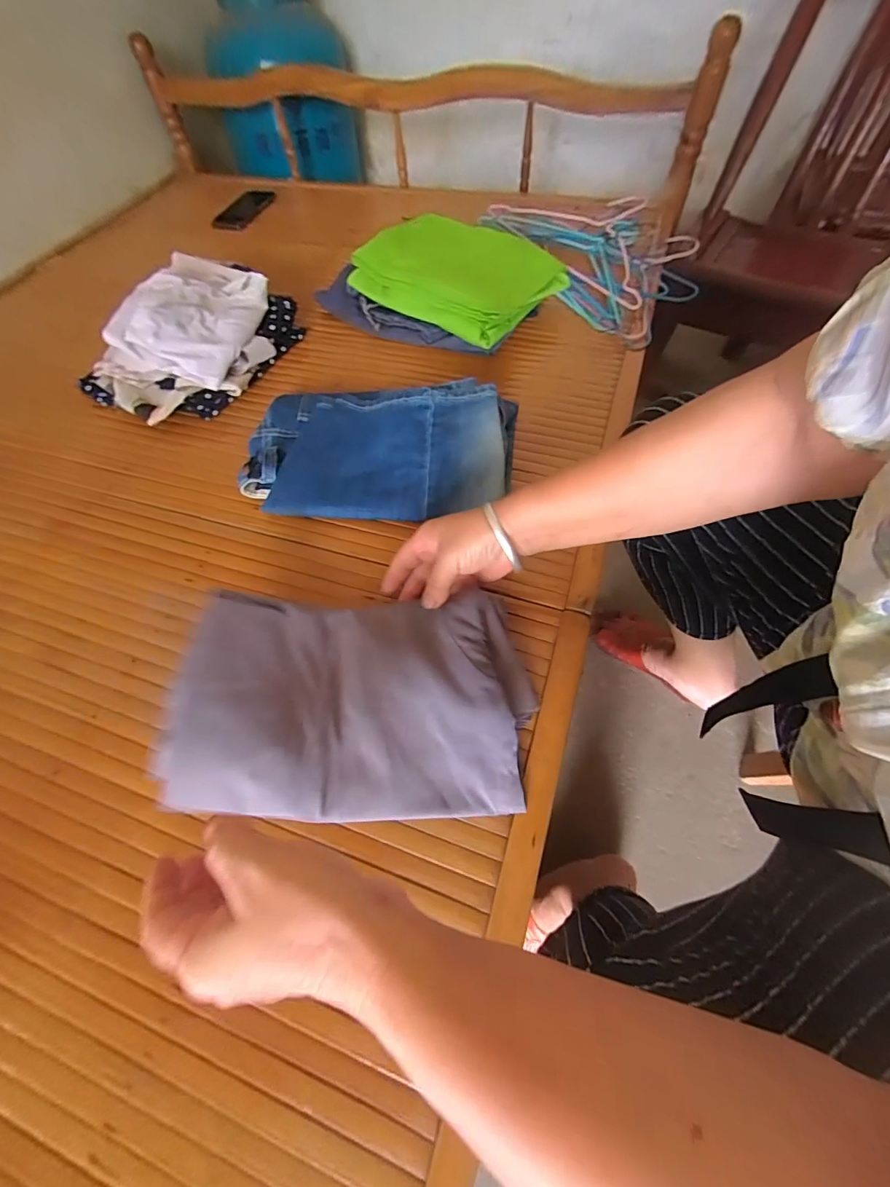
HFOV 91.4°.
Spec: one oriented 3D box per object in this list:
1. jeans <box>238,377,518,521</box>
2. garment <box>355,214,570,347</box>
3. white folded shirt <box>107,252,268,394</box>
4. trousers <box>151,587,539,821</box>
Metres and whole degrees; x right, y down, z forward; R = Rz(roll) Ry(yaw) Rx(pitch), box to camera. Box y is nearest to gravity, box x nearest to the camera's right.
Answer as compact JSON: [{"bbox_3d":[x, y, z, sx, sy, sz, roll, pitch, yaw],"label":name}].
[{"bbox_3d":[-0.078,-0.172,0.510,0.310,0.047,0.198,5,61,7],"label":"jeans"},{"bbox_3d":[0.027,-0.480,0.635,0.254,0.056,0.227,35,67,21],"label":"garment"},{"bbox_3d":[-0.341,-0.391,0.597,0.172,0.063,0.227,10,61,9],"label":"white folded shirt"},{"bbox_3d":[-0.070,0.082,0.352,0.264,0.060,0.173,0,61,4],"label":"trousers"}]

